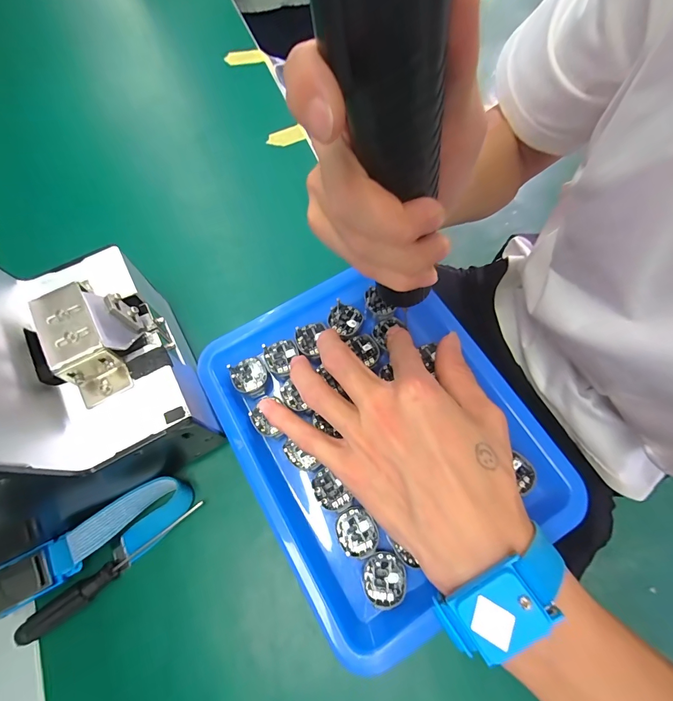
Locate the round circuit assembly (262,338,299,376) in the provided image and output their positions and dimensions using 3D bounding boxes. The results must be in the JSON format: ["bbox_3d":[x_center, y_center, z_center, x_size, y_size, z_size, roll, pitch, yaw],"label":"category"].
[{"bbox_3d":[-0.040,0.005,0.268,0.023,0.004,0.026,-15,69,-4],"label":"round circuit assembly"}]

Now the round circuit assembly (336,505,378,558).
[{"bbox_3d":[0.012,0.111,0.225,0.023,0.004,0.027,-35,72,-11],"label":"round circuit assembly"}]

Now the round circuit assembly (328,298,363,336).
[{"bbox_3d":[0.007,-0.024,0.276,0.024,0.006,0.023,-1,69,1],"label":"round circuit assembly"}]

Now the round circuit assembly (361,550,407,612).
[{"bbox_3d":[0.028,0.135,0.221,0.025,0.011,0.028,4,69,3],"label":"round circuit assembly"}]

